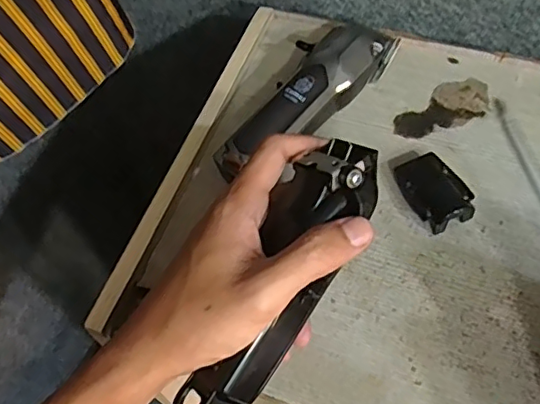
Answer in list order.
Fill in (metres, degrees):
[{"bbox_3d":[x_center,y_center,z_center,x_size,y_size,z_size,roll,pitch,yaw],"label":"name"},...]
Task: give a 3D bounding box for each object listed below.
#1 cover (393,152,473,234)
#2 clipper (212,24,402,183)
[{"bbox_3d":[0.108,-0.006,0.379,0.039,0.017,0.052,-26,60,-12],"label":"cover"},{"bbox_3d":[0.023,-0.079,0.404,0.049,0.034,0.163,36,67,23],"label":"clipper"}]

